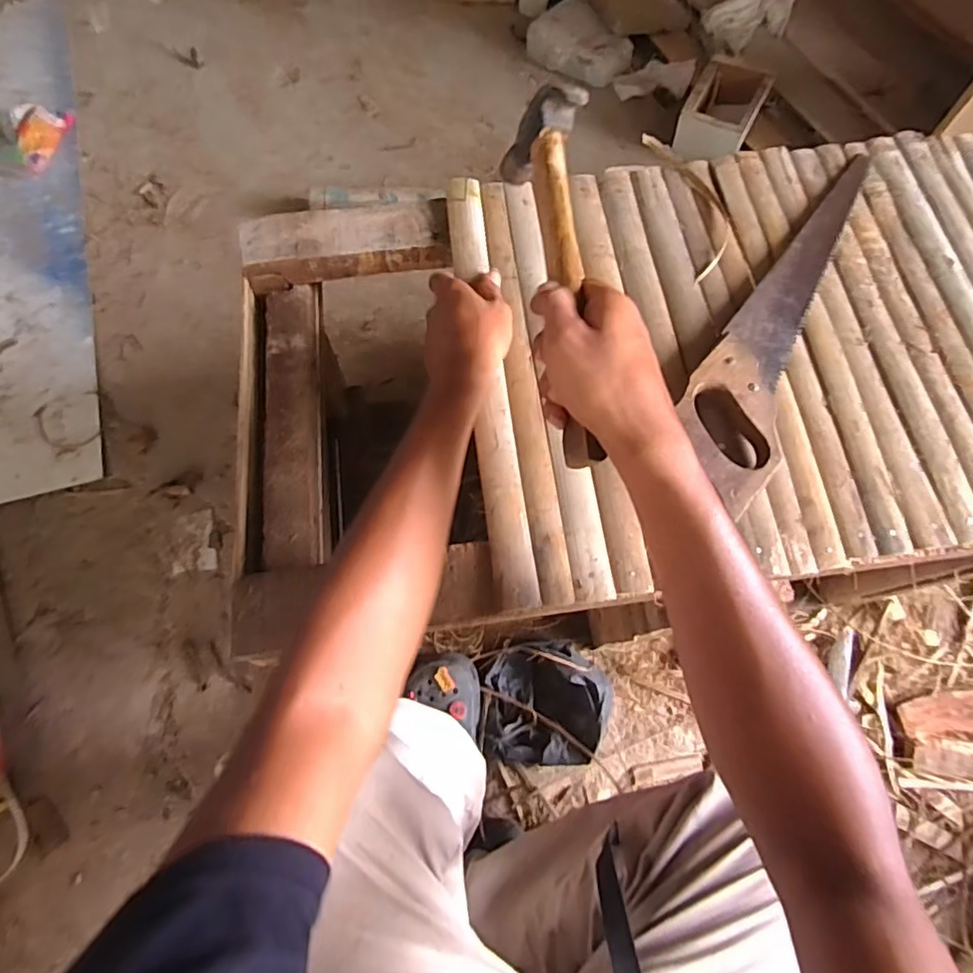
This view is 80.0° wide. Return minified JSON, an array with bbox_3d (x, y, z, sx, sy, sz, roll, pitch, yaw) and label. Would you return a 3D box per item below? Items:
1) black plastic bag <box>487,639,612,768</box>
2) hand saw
[{"bbox_3d":[0.081,0.296,0.792,0.167,0.078,0.154,1,70,-1],"label":"black plastic bag"},{"bbox_3d":[0.246,-0.156,0.495,0.080,0.030,0.392,25,72,8],"label":"hand saw"}]

